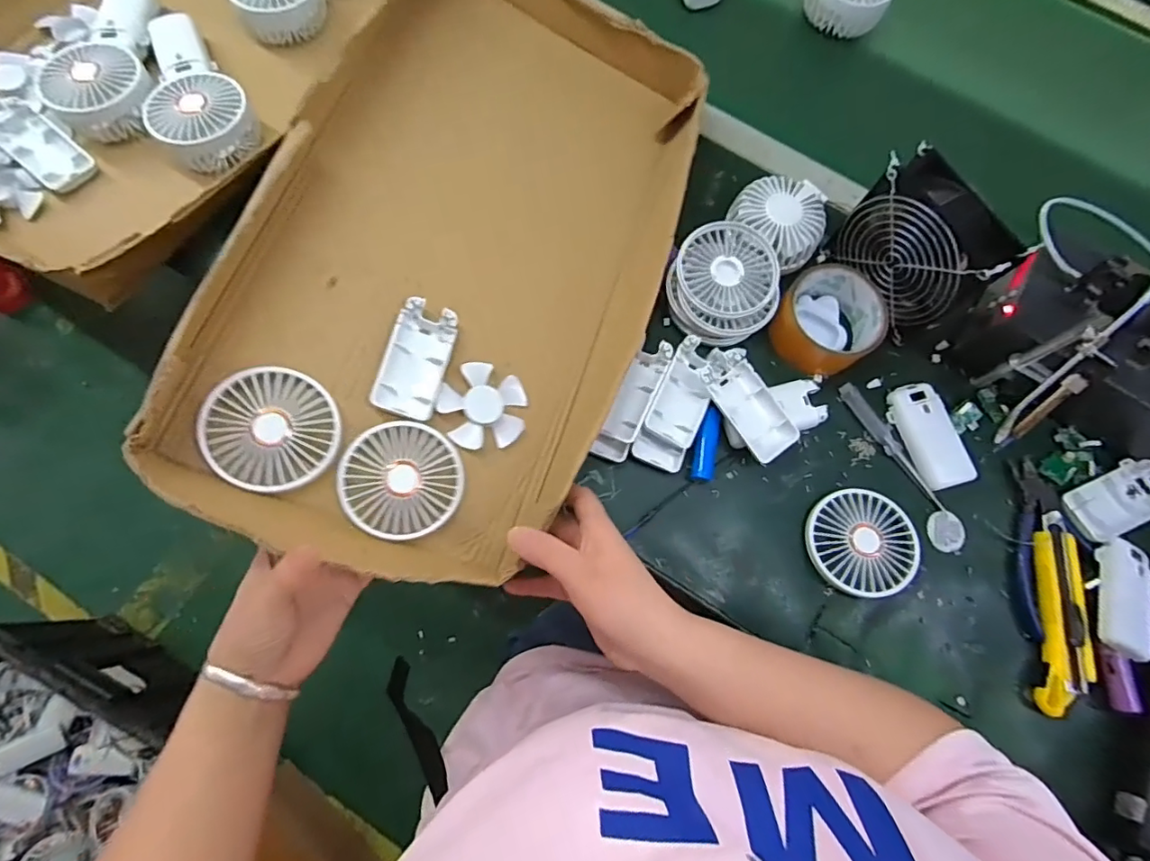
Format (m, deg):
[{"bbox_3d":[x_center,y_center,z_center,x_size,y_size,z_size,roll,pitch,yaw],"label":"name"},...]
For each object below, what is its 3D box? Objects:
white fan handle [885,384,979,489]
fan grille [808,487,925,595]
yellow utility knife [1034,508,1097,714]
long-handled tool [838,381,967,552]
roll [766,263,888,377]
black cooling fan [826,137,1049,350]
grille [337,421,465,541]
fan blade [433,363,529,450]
[{"bbox_3d":[0.315,0.003,0.478,0.045,0.013,0.094,-22,78,-7],"label":"white fan handle"},{"bbox_3d":[0.238,0.092,0.452,0.087,0.020,0.084,0,76,-2],"label":"fan grille"},{"bbox_3d":[0.398,0.149,0.442,0.039,0.013,0.154,11,76,1],"label":"yellow utility knife"},{"bbox_3d":[0.287,0.028,0.474,0.030,0.009,0.163,-26,78,-8],"label":"long-handled tool"},{"bbox_3d":[0.226,-0.100,0.486,0.086,0.039,0.091,0,76,-2],"label":"roll"},{"bbox_3d":[0.291,-0.154,0.465,0.056,0.113,0.124,-32,79,-9],"label":"black cooling fan"},{"bbox_3d":[-0.128,0.036,0.405,0.085,0.005,0.085,4,78,-19],"label":"grille"},{"bbox_3d":[-0.073,-0.018,0.437,0.068,0.007,0.070,4,79,-18],"label":"fan blade"}]

